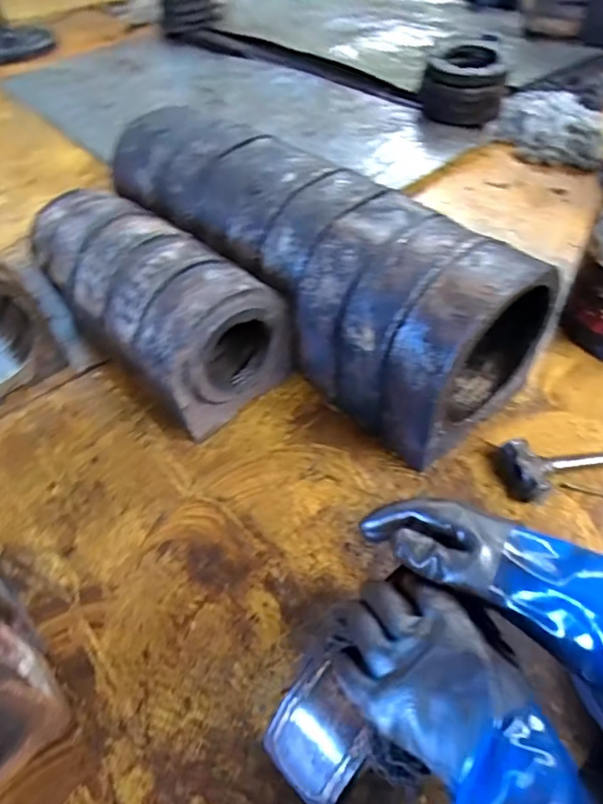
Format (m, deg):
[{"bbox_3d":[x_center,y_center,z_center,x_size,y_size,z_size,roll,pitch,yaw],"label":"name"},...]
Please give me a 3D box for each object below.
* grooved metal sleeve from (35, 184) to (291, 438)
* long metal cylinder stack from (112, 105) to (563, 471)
[{"bbox_3d":[-0.280,-0.201,1.004,0.248,0.255,0.540,-35,55,-24],"label":"grooved metal sleeve"},{"bbox_3d":[0.003,-0.276,1.011,0.285,0.317,0.866,-37,56,-25],"label":"long metal cylinder stack"}]

